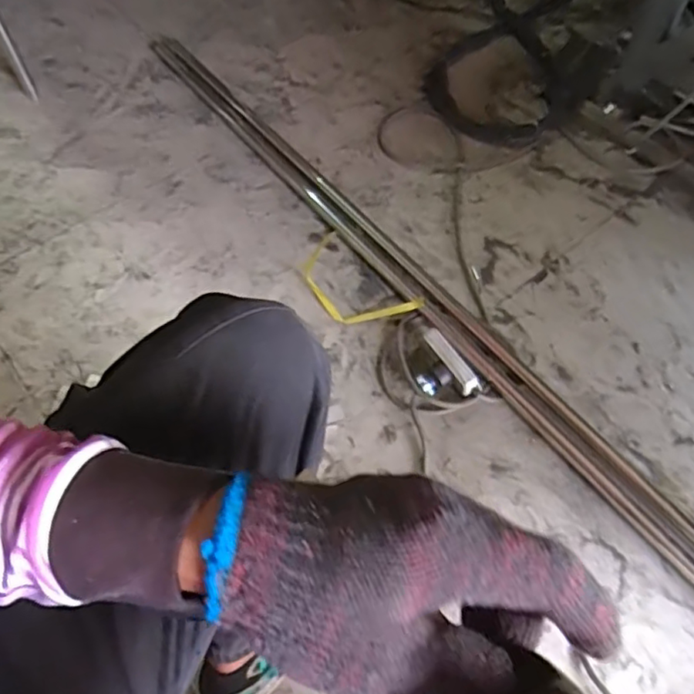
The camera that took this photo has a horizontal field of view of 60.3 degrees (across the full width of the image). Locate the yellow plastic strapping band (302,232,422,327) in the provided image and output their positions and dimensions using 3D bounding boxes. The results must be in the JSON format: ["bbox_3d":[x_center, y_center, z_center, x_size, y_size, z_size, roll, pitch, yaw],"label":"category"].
[{"bbox_3d":[0.007,-0.097,0.962,0.118,0.021,0.215,-41,69,-19],"label":"yellow plastic strapping band"}]

